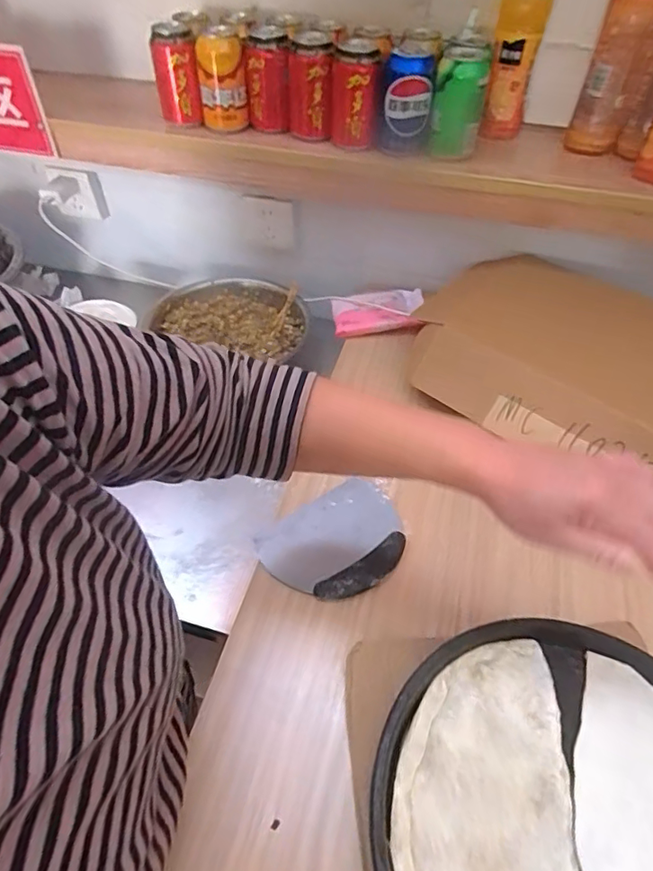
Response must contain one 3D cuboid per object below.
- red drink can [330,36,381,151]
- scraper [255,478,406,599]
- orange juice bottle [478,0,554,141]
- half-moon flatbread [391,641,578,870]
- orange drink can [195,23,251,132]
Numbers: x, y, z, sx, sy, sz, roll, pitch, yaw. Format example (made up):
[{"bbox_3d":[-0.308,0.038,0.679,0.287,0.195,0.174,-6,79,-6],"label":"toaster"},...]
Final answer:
[{"bbox_3d":[0.039,-0.451,0.701,0.067,0.108,0.074,2,49,1],"label":"red drink can"},{"bbox_3d":[0.010,0.112,0.560,0.148,0.016,0.116,-26,54,-21],"label":"scraper"},{"bbox_3d":[0.253,-0.514,0.706,0.060,0.197,0.064,10,50,8],"label":"orange juice bottle"},{"bbox_3d":[0.110,0.263,0.369,0.119,0.011,0.239,10,50,8],"label":"half-moon flatbread"},{"bbox_3d":[-0.144,-0.488,0.729,0.064,0.106,0.061,-6,50,-5],"label":"orange drink can"}]

